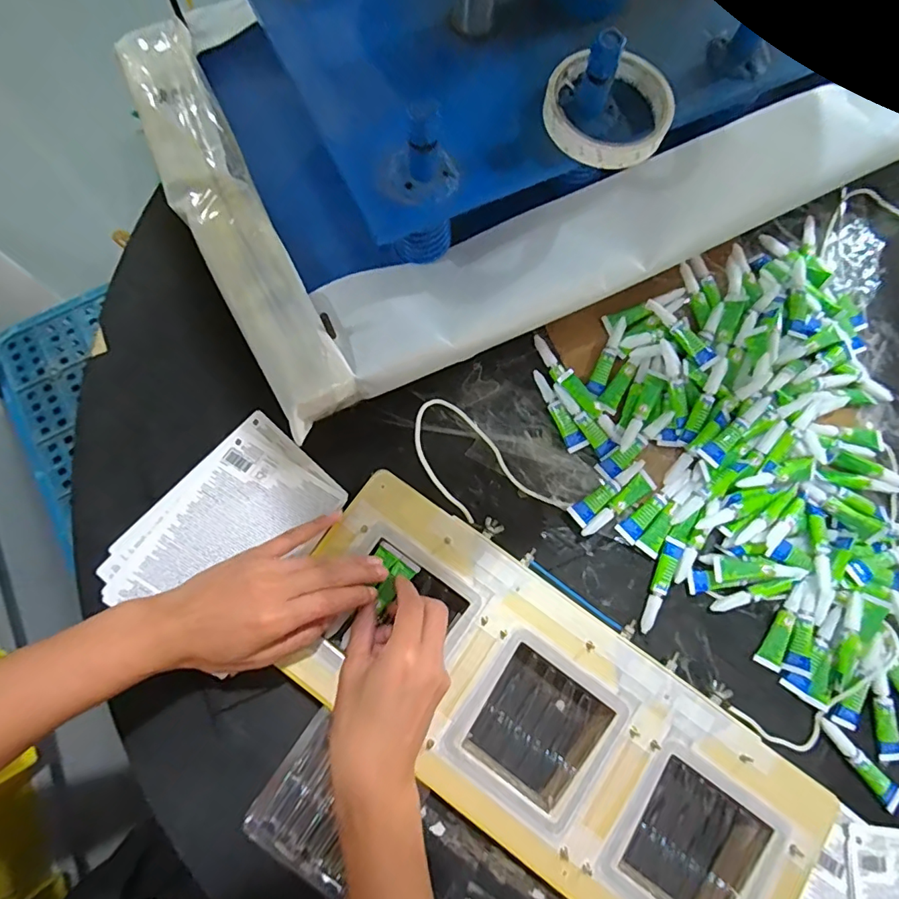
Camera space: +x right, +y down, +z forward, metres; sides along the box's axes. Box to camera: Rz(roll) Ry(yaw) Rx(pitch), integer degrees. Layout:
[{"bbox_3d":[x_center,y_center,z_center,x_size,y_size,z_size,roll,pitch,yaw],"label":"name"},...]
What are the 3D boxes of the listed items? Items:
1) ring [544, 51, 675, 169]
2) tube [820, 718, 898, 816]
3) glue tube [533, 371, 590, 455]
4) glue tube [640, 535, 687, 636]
[{"bbox_3d":[0.114,-0.242,0.373,0.087,0.021,0.081,1,76,-3],"label":"ring"},{"bbox_3d":[0.330,0.252,0.413,0.019,0.007,0.078,-41,82,-11],"label":"tube"},{"bbox_3d":[0.097,-0.035,0.473,0.018,0.010,0.081,-30,80,-10],"label":"glue tube"},{"bbox_3d":[0.181,0.116,0.440,0.016,0.008,0.082,22,76,2],"label":"glue tube"}]

